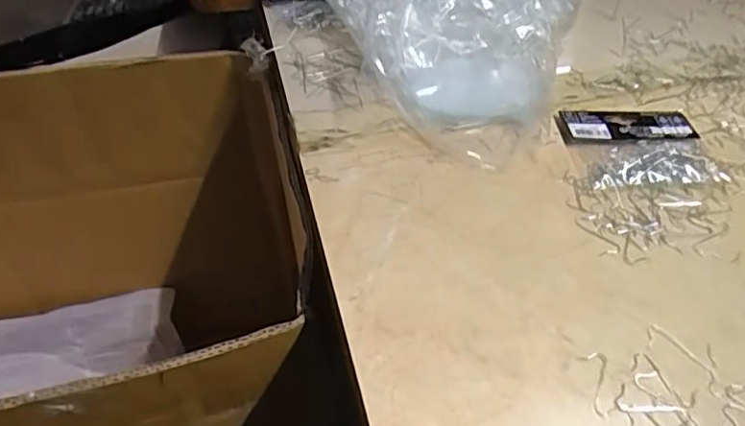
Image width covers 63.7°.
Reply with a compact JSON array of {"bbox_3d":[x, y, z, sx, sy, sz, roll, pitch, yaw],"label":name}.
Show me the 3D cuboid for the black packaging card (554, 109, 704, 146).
[{"bbox_3d":[0.200,-0.069,0.474,0.105,0.006,0.042,-2,44,-1],"label":"black packaging card"}]

